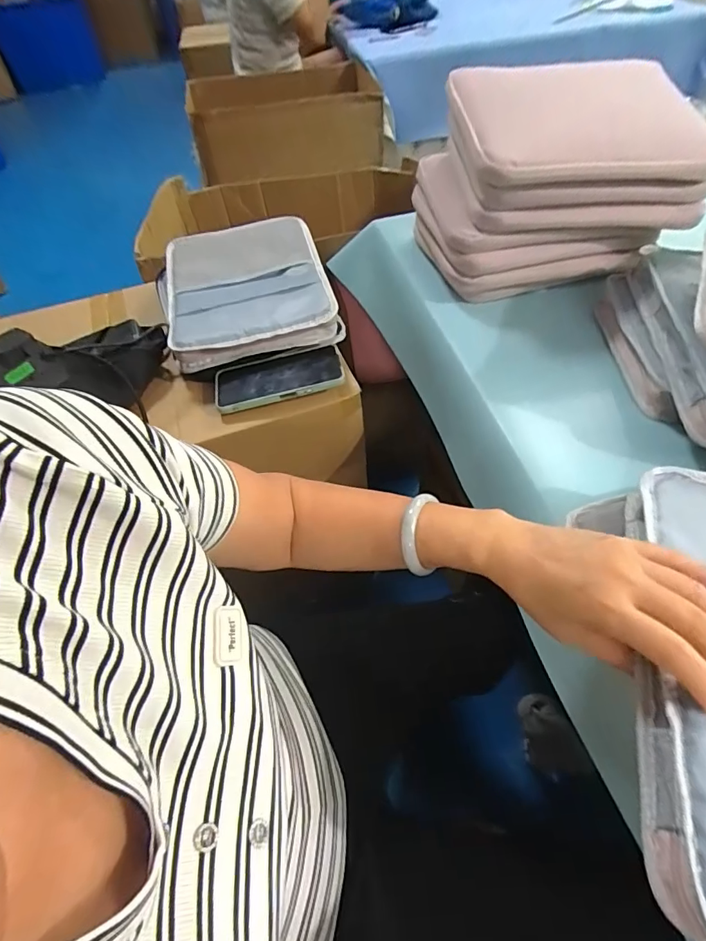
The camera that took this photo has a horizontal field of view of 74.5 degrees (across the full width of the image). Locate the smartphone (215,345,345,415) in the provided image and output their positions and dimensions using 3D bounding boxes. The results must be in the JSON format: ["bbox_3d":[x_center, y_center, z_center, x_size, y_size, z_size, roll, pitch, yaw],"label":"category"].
[{"bbox_3d":[-0.094,-0.117,0.586,0.161,0.017,0.073,-16,47,-4],"label":"smartphone"}]

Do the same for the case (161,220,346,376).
[{"bbox_3d":[-0.160,-0.264,0.674,0.237,0.053,0.277,-16,53,-7],"label":"case"}]

